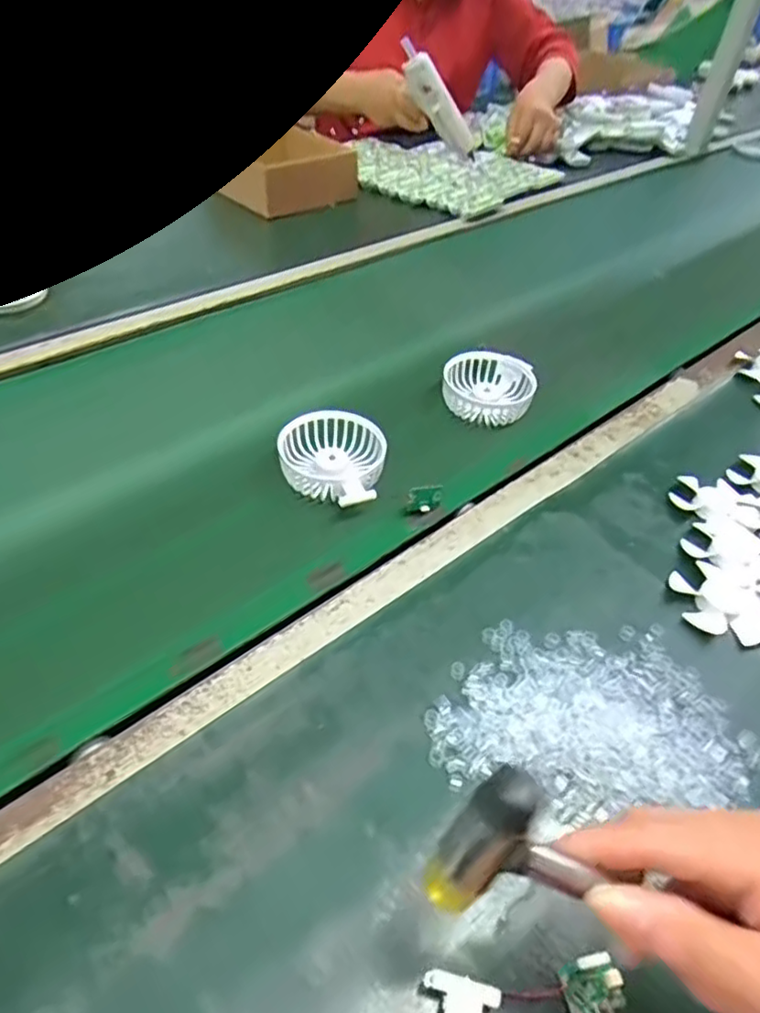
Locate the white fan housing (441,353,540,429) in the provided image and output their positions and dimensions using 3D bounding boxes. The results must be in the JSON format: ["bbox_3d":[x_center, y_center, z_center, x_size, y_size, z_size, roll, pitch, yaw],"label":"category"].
[{"bbox_3d":[0.106,-0.117,0.645,0.086,0.029,0.087,19,47,13],"label":"white fan housing"}]

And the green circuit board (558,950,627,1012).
[{"bbox_3d":[0.099,0.222,0.301,0.029,0.007,0.024,-12,48,-17],"label":"green circuit board"}]

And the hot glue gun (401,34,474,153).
[{"bbox_3d":[0.097,-0.680,1.091,0.045,0.195,0.045,-22,36,31],"label":"hot glue gun"}]

